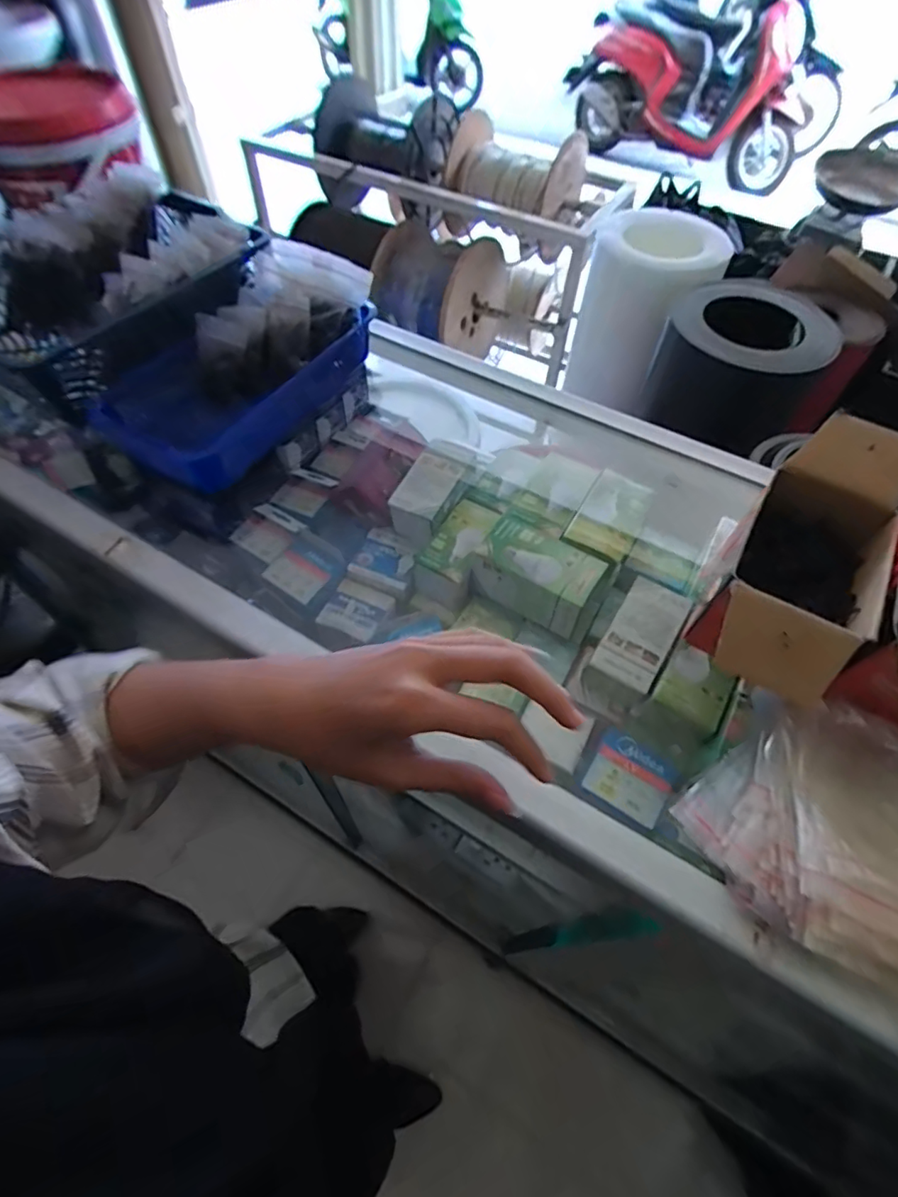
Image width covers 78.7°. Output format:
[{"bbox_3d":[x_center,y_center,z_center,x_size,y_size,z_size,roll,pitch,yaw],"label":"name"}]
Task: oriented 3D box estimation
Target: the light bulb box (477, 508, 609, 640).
[{"bbox_3d":[0.088,-0.024,0.539,0.111,0.054,0.084,28,59,15],"label":"light bulb box"}]

